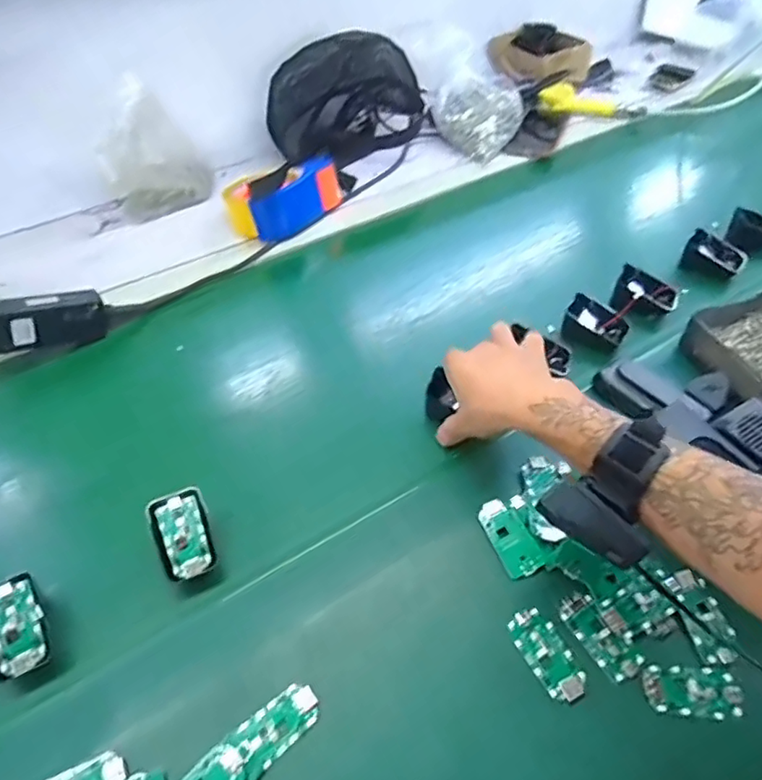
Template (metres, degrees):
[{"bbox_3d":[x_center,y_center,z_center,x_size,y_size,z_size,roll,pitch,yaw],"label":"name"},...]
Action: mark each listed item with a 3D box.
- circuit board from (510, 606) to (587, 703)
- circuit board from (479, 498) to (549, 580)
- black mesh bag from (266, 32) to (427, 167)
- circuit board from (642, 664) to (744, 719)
[{"bbox_3d":[0.119,0.188,0.411,0.032,0.005,0.063,-23,50,-18],"label":"circuit board"},{"bbox_3d":[0.104,0.119,0.467,0.032,0.006,0.065,-20,49,-15],"label":"circuit board"},{"bbox_3d":[-0.056,-0.470,0.916,0.230,0.162,0.121,-4,47,-1],"label":"black mesh bag"},{"bbox_3d":[0.215,0.206,0.396,0.063,0.004,0.031,0,47,3],"label":"circuit board"}]

